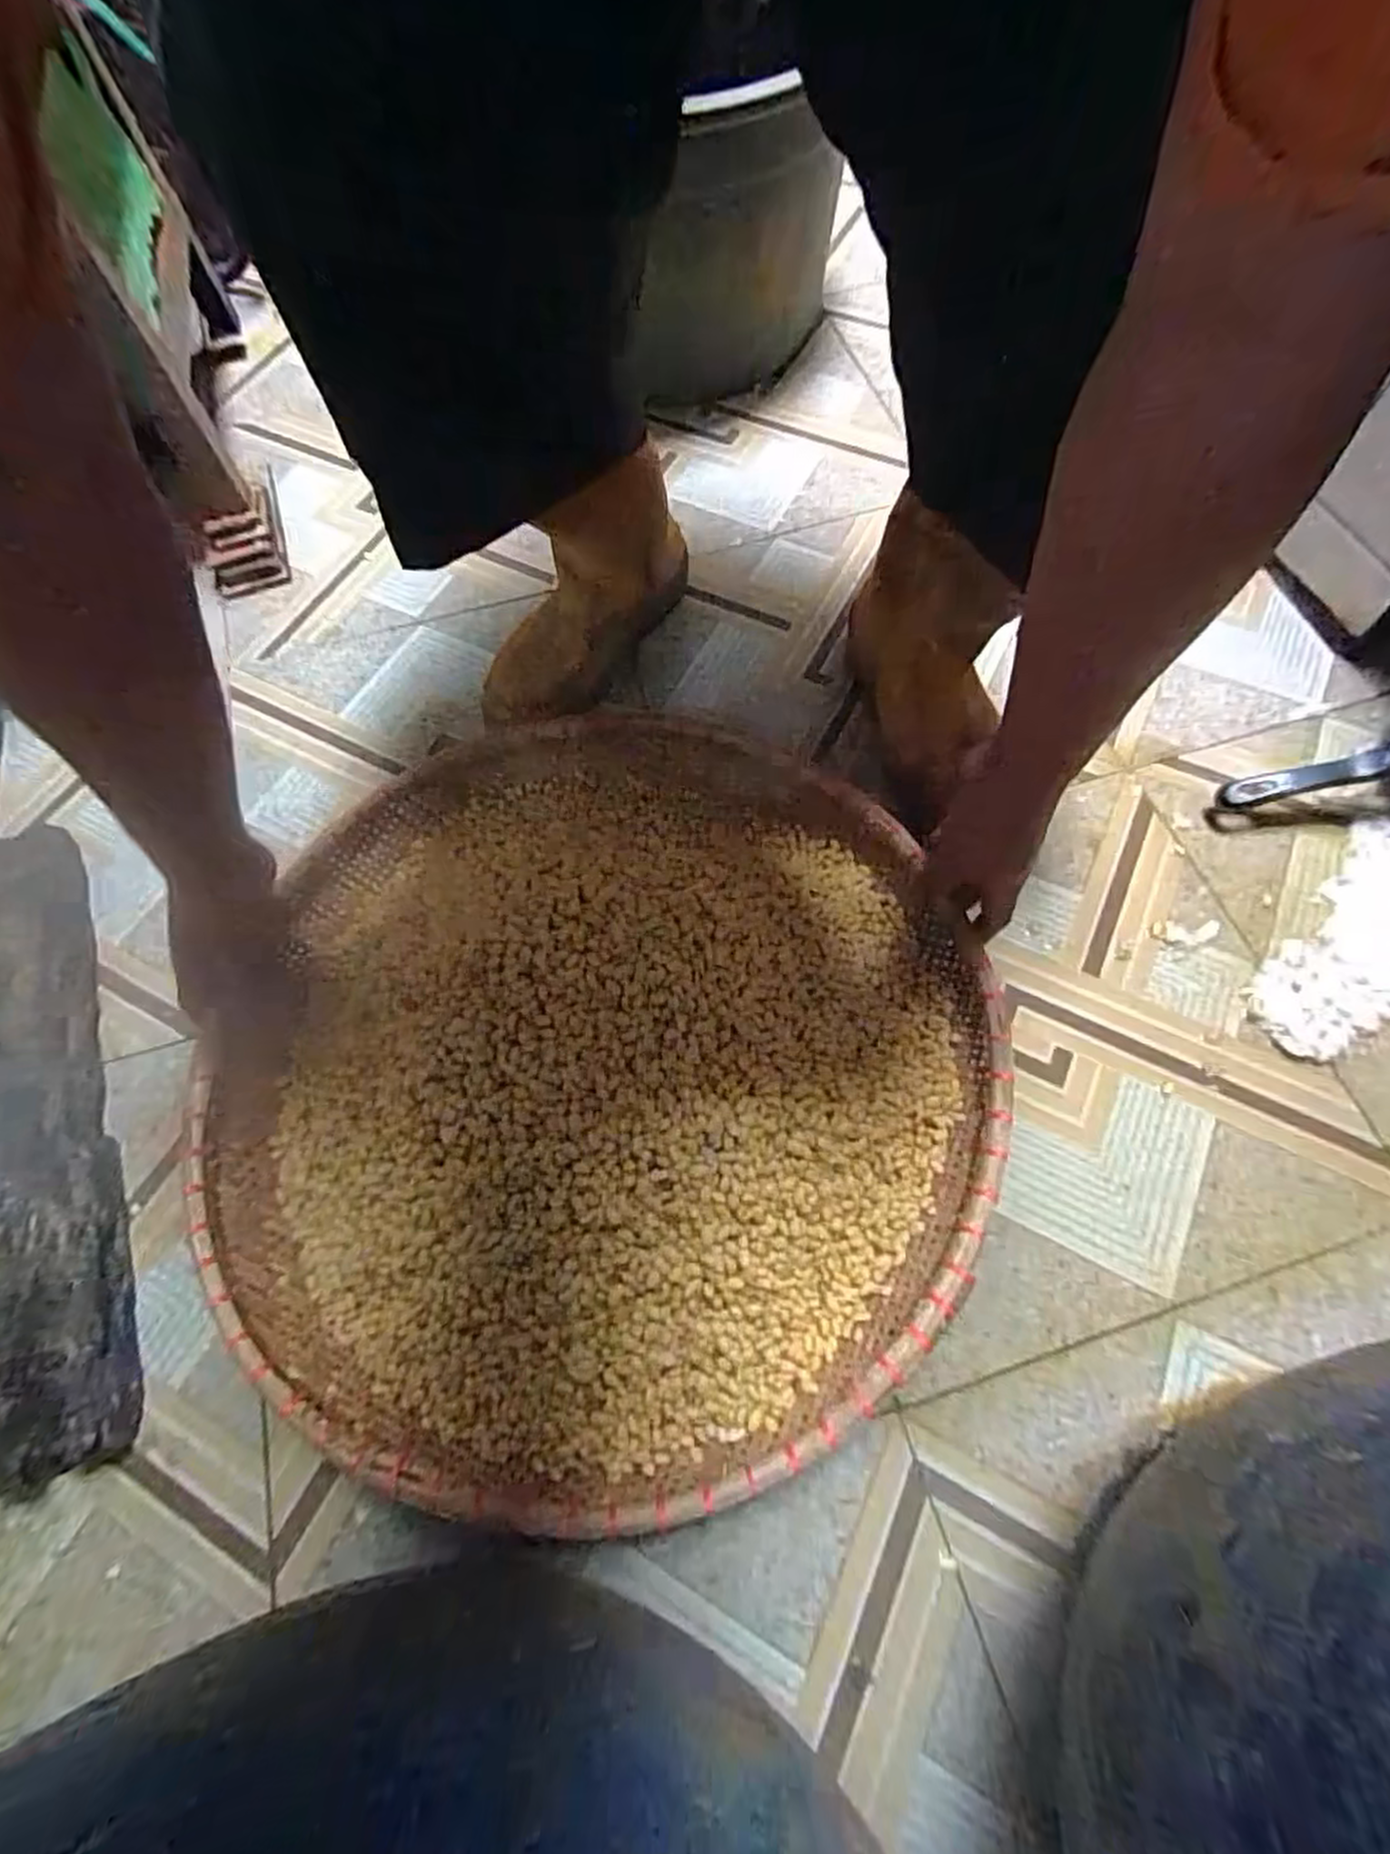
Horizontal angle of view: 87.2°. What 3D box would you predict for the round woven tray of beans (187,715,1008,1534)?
[{"bbox_3d":[-0.062,0.073,0.475,0.508,0.142,0.502,-1,65,1],"label":"round woven tray of beans"}]

